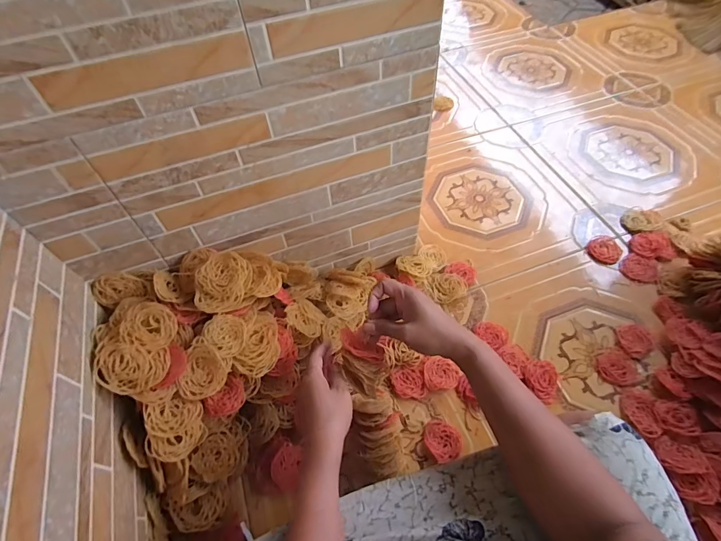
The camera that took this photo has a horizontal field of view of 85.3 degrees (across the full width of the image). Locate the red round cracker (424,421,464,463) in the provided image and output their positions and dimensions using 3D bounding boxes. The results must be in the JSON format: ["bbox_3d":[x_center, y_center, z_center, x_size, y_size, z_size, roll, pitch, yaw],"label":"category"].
[{"bbox_3d":[0.122,0.249,0.578,0.053,0.010,0.057,-2,55,3],"label":"red round cracker"}]

